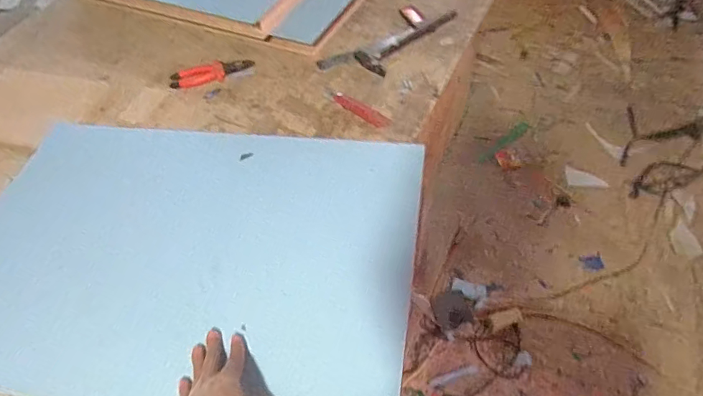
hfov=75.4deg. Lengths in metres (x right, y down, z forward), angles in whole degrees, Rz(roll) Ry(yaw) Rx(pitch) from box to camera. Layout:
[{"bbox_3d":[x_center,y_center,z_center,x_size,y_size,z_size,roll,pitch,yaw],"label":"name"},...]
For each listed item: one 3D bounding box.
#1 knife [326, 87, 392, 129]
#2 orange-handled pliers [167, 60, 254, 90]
[{"bbox_3d":[0.008,-0.189,0.947,0.174,0.019,0.029,32,61,26],"label":"knife"},{"bbox_3d":[-0.325,-0.293,1.059,0.189,0.014,0.065,-15,52,-7],"label":"orange-handled pliers"}]

